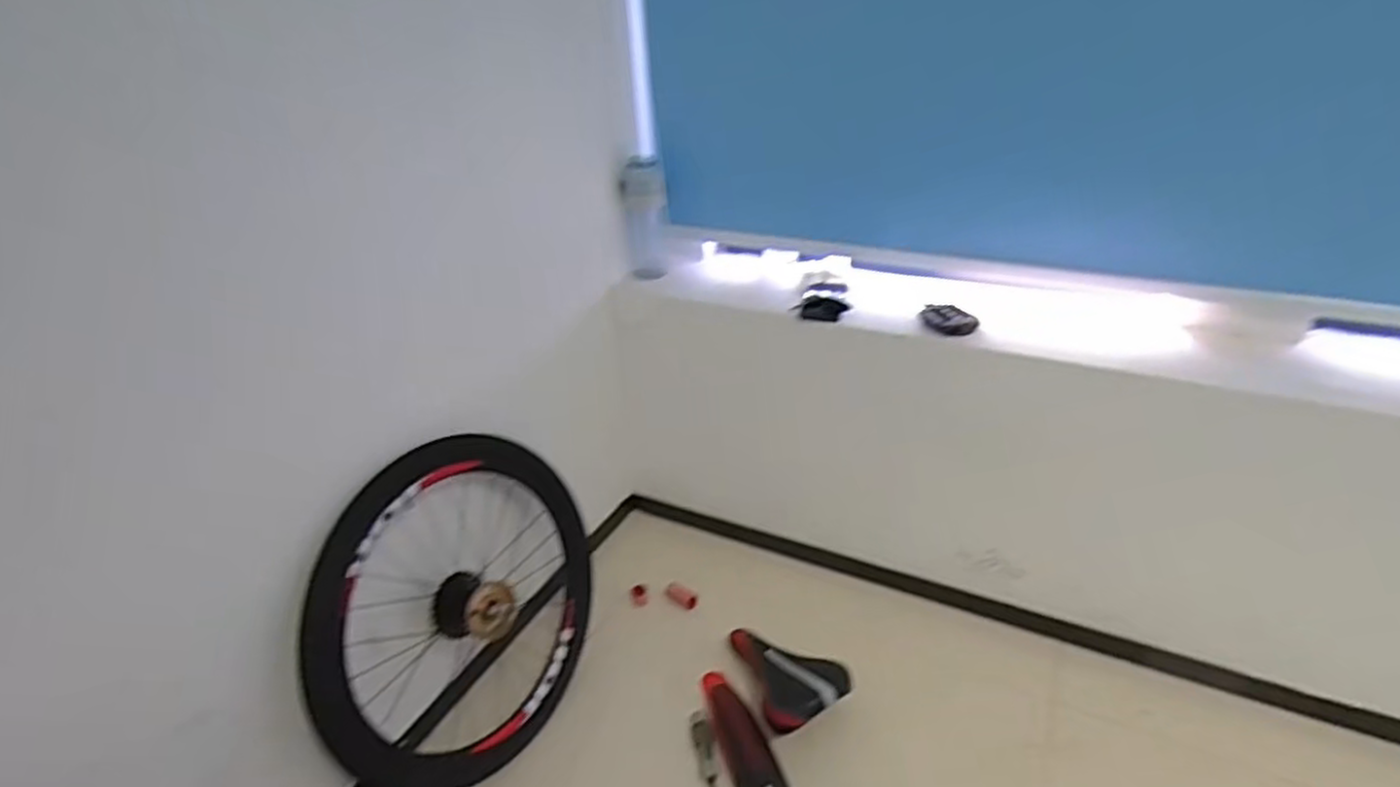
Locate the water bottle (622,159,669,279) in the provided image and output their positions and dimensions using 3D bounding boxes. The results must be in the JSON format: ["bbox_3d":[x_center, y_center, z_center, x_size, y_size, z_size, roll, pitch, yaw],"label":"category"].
[{"bbox_3d":[-0.109,-0.347,1.503,0.086,0.228,0.071,1,30,6],"label":"water bottle"}]

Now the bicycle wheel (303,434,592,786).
[{"bbox_3d":[-0.361,0.354,1.193,0.176,0.509,0.500,11,33,22],"label":"bicycle wheel"}]

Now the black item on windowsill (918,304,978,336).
[{"bbox_3d":[0.426,-0.125,1.285,0.094,0.033,0.064,10,32,20],"label":"black item on windowsill"}]

